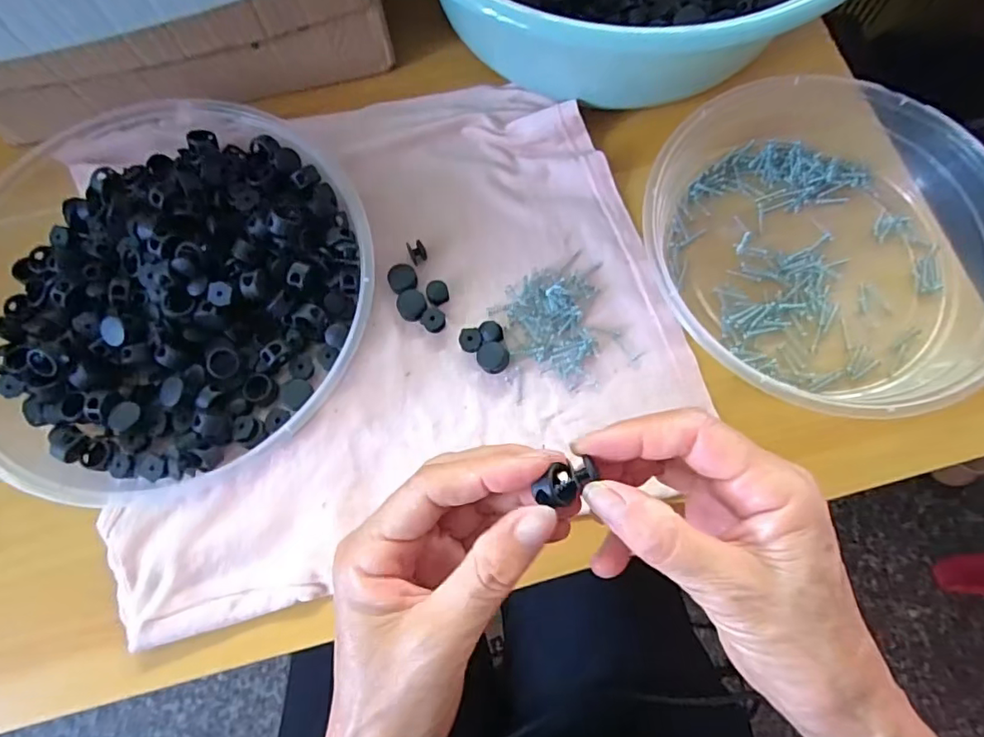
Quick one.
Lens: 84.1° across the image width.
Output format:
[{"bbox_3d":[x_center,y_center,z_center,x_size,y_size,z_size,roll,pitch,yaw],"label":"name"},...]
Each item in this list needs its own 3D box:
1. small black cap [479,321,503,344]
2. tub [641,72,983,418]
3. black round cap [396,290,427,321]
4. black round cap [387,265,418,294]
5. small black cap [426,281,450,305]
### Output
[{"bbox_3d":[0.000,-0.021,0.316,0.013,0.005,0.014,0,74,0],"label":"small black cap"},{"bbox_3d":[0.195,-0.074,0.313,0.183,0.040,0.196,0,74,0],"label":"tub"},{"bbox_3d":[-0.048,-0.038,0.323,0.017,0.004,0.019,-4,74,-1],"label":"black round cap"},{"bbox_3d":[-0.054,-0.055,0.326,0.017,0.004,0.017,0,74,0],"label":"black round cap"},{"bbox_3d":[-0.032,-0.045,0.325,0.013,0.004,0.014,0,74,0],"label":"small black cap"}]

